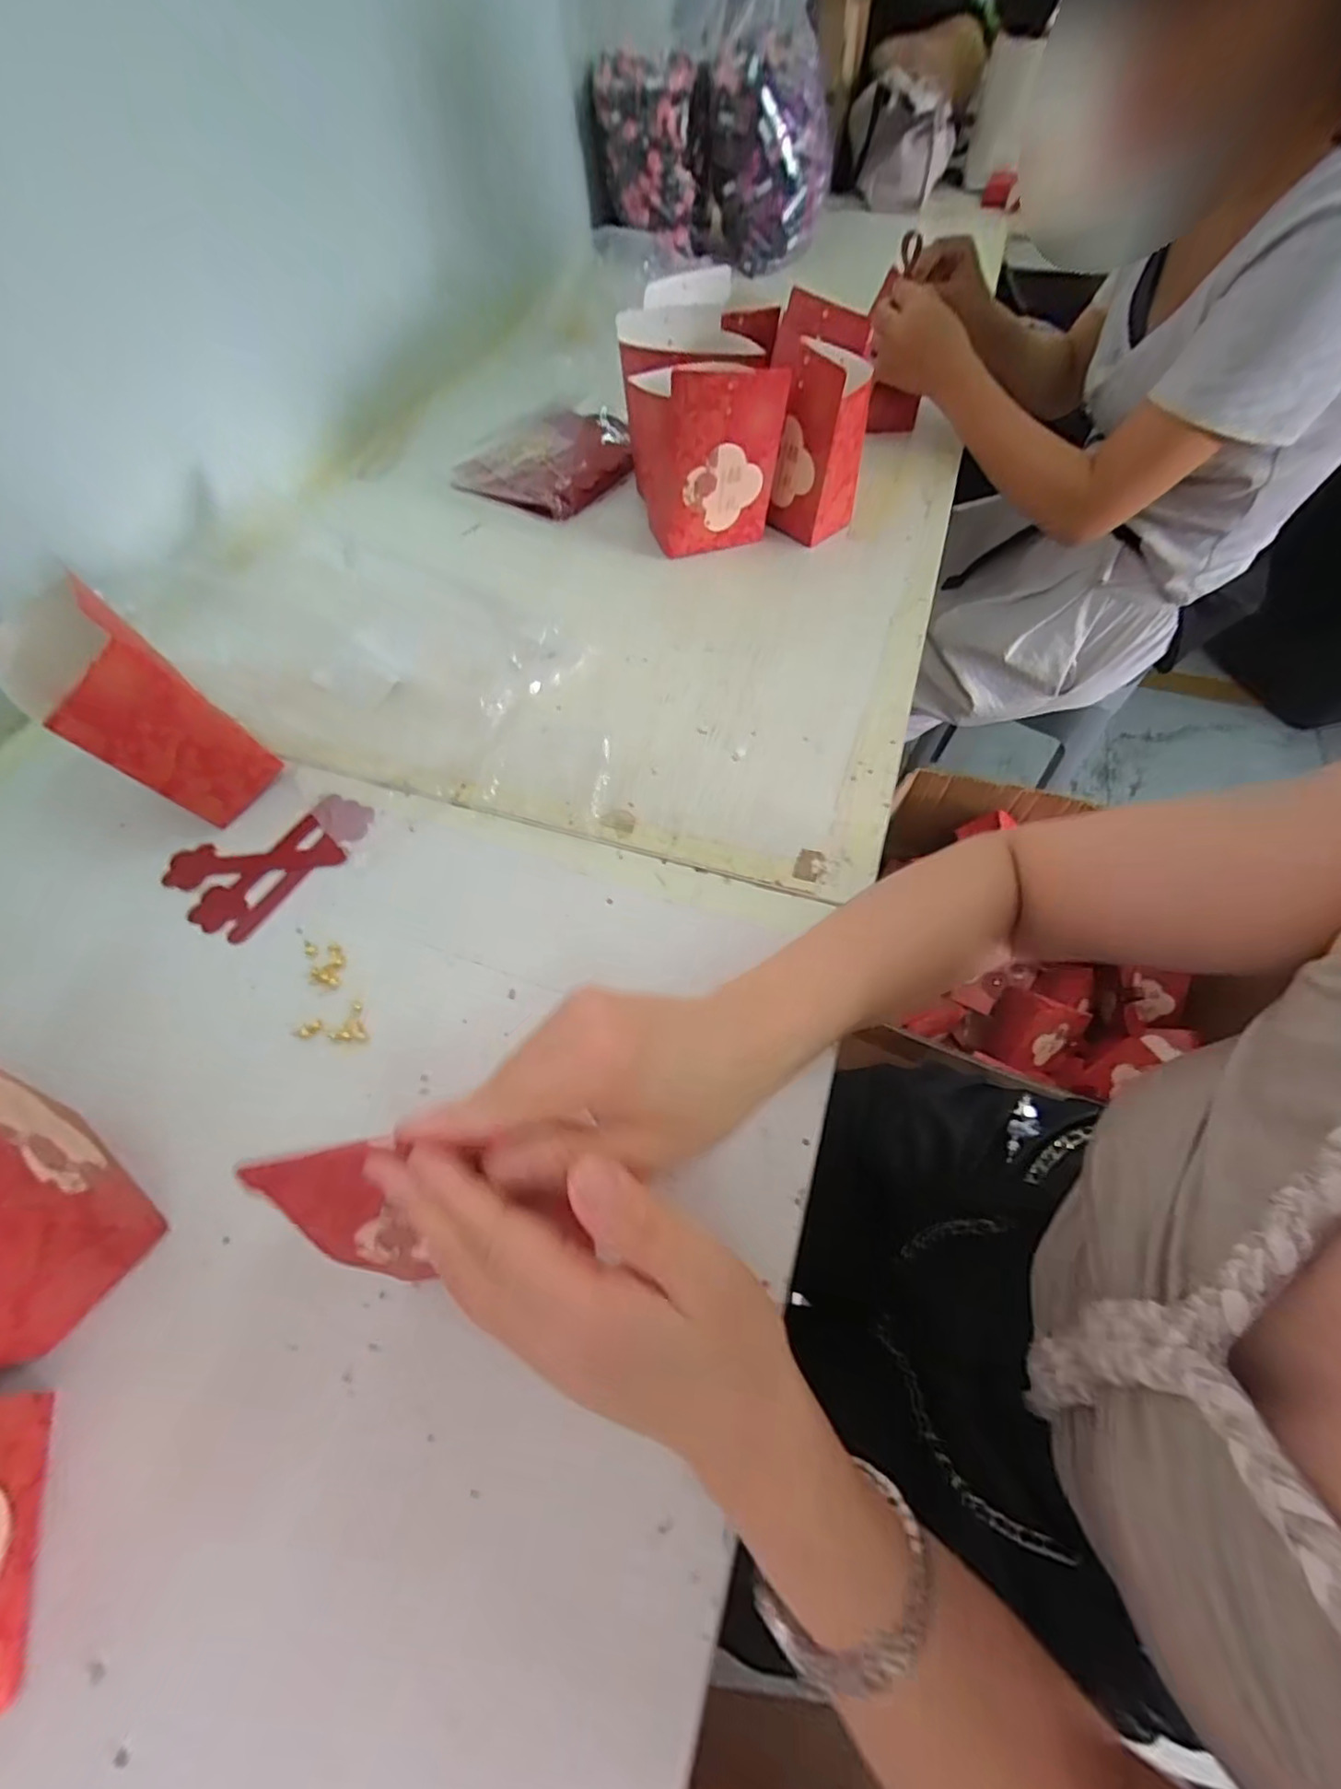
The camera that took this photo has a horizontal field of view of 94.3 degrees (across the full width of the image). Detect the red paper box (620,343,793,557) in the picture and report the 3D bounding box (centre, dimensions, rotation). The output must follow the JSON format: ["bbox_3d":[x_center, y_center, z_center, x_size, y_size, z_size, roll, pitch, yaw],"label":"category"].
[{"bbox_3d":[0.027,-0.434,0.605,0.128,0.153,0.145,-8,59,-3],"label":"red paper box"}]

